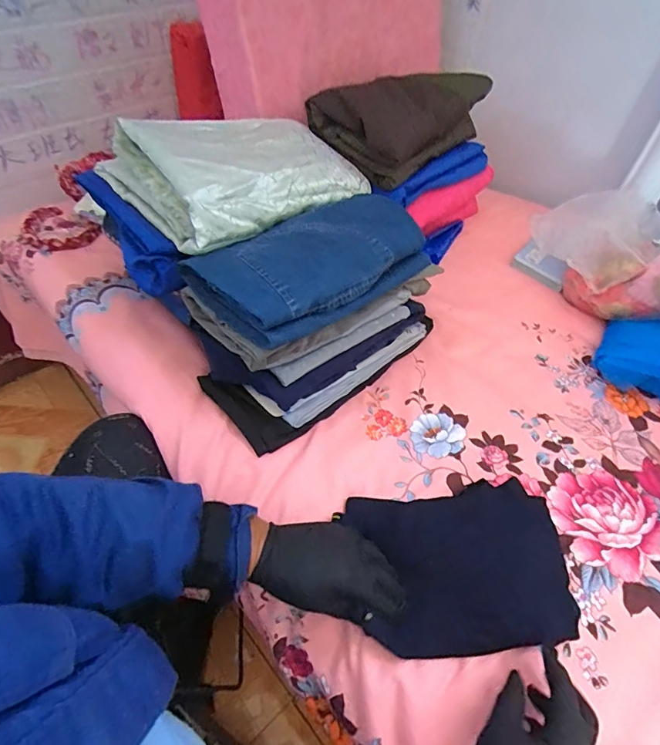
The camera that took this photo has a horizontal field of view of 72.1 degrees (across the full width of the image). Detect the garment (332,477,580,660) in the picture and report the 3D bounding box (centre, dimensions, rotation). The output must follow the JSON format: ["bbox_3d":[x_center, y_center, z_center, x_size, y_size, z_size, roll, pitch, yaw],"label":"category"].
[{"bbox_3d":[0.128,0.187,0.450,0.194,0.027,0.154,-2,52,-3],"label":"garment"}]

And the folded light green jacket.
[{"bbox_3d":[-0.094,-0.272,0.627,0.347,0.089,0.184,-30,79,-37],"label":"folded light green jacket"}]

